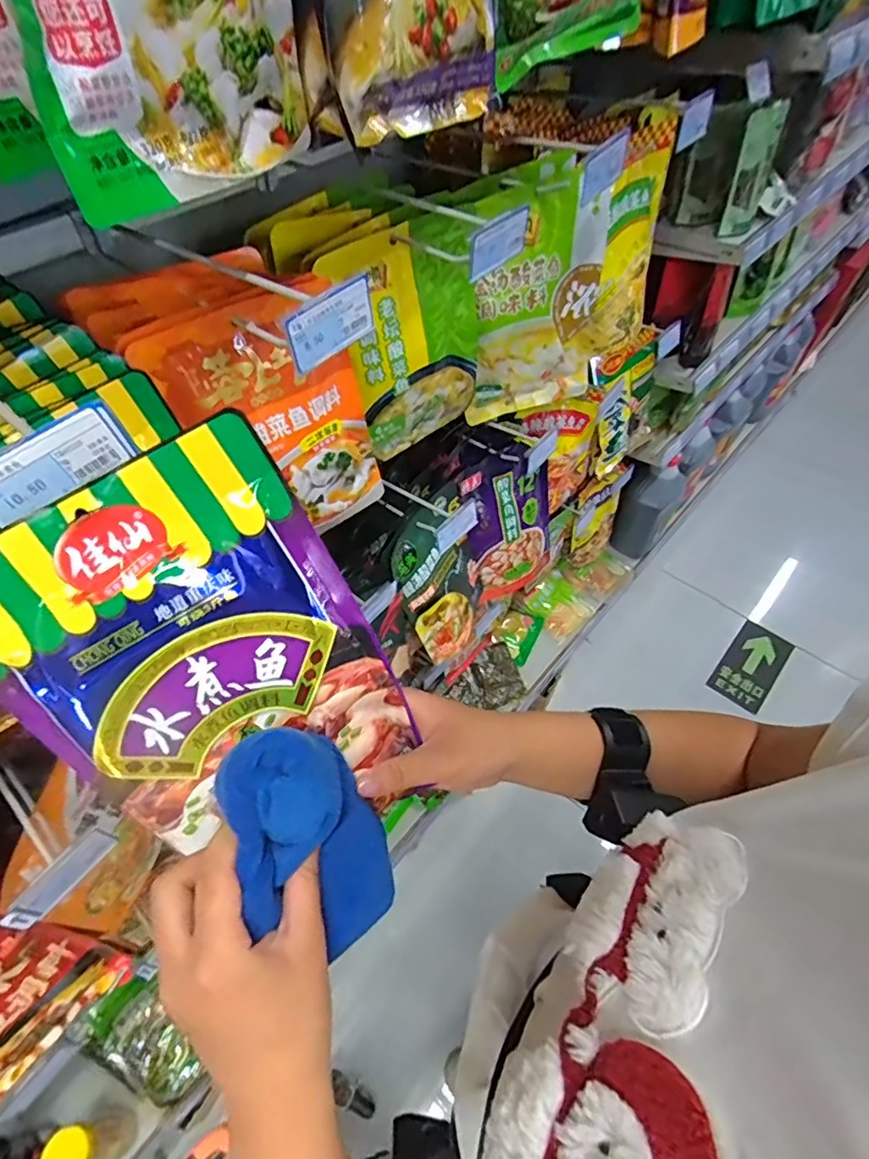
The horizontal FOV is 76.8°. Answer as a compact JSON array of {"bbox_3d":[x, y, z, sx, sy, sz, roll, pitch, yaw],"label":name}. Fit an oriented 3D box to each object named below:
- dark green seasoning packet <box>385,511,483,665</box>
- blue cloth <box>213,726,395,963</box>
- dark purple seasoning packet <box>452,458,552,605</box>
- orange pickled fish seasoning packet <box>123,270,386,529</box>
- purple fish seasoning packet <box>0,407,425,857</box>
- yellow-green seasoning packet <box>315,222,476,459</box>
[{"bbox_3d":[0.011,0.014,0.872,0.028,0.260,0.147,14,57,38],"label":"dark green seasoning packet"},{"bbox_3d":[-0.063,0.144,0.292,0.074,0.136,0.032,-37,26,-23],"label":"blue cloth"},{"bbox_3d":[0.133,-0.093,0.983,0.202,0.297,0.029,-34,41,-17],"label":"dark purple seasoning packet"},{"bbox_3d":[-0.149,-0.151,0.559,0.166,0.259,0.027,-34,49,-12],"label":"orange pickled fish seasoning packet"},{"bbox_3d":[-0.129,0.045,0.301,0.178,0.208,0.016,-31,15,-7],"label":"purple fish seasoning packet"},{"bbox_3d":[-0.027,-0.287,0.682,0.192,0.265,0.024,-33,59,-21],"label":"yellow-green seasoning packet"}]

